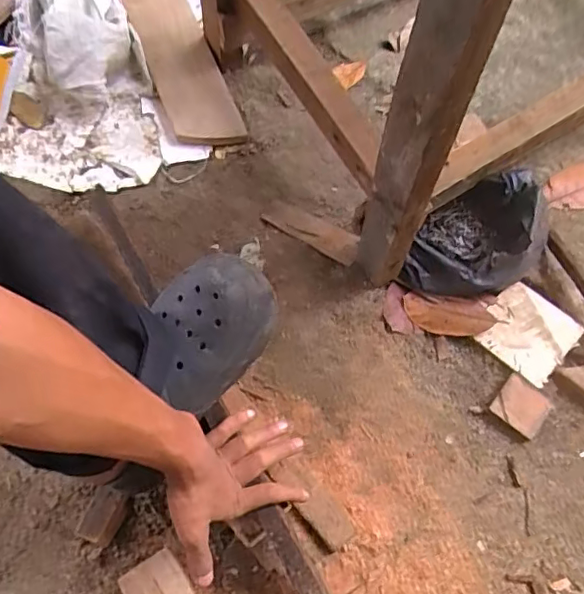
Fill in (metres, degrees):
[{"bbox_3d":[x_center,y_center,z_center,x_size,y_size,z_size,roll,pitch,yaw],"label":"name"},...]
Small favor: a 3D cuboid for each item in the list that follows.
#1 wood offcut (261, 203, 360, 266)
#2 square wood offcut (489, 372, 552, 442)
[{"bbox_3d":[0.030,-0.095,0.803,0.143,0.010,0.047,29,68,12],"label":"wood offcut"},{"bbox_3d":[0.287,0.136,0.708,0.063,0.014,0.065,38,70,15],"label":"square wood offcut"}]

